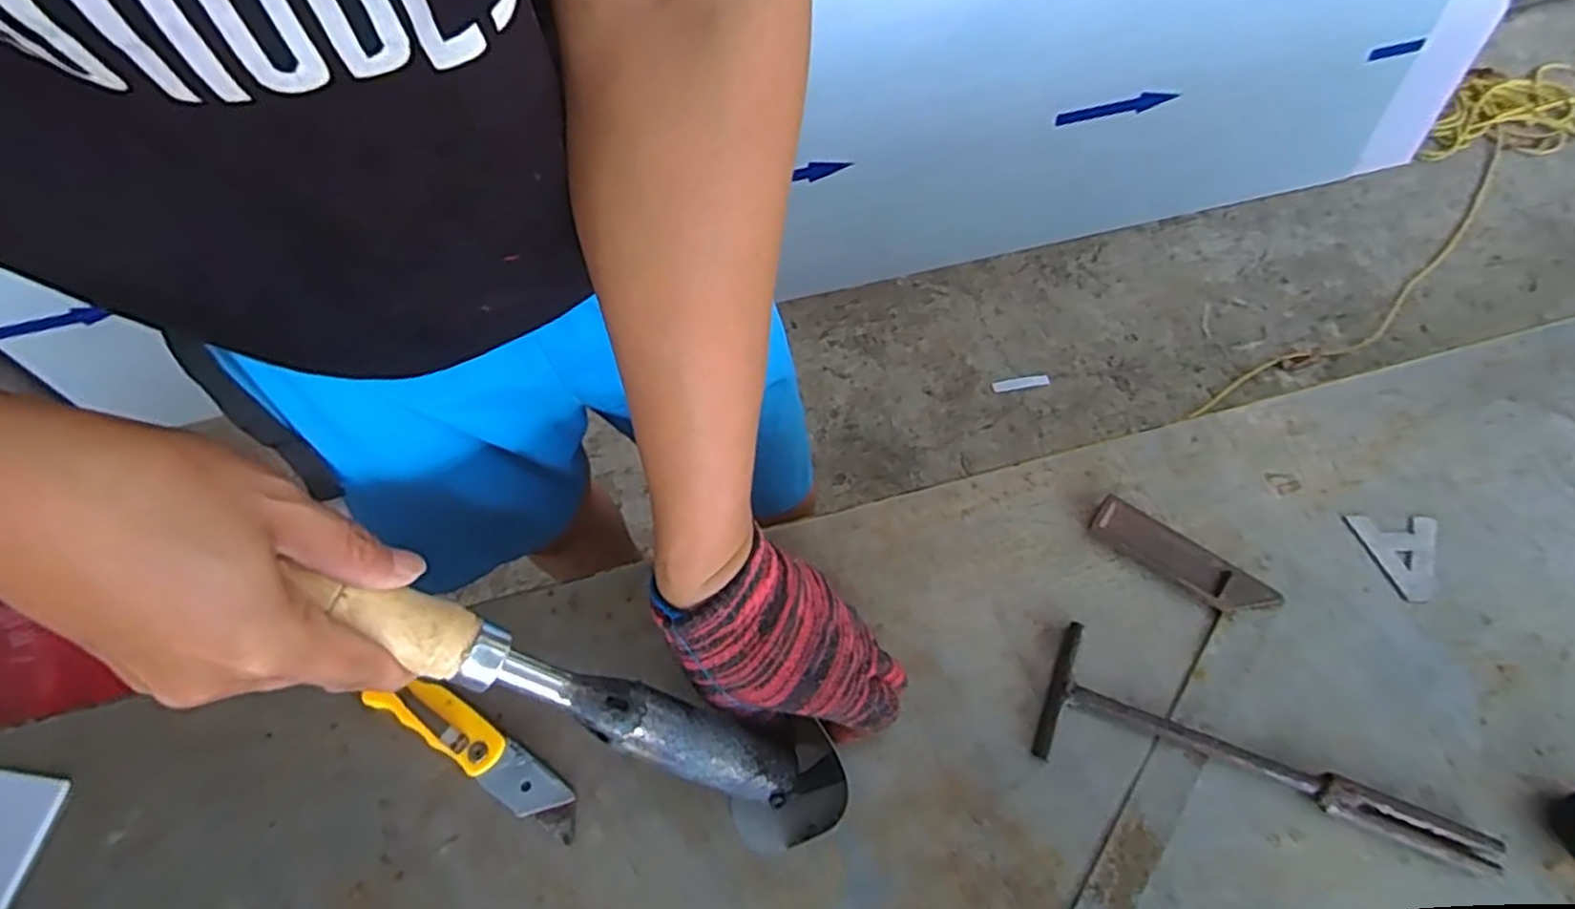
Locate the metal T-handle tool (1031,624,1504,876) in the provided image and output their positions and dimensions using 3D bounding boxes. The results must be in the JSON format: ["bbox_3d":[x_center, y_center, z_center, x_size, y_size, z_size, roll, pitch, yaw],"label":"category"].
[{"bbox_3d":[0.249,0.172,0.404,0.222,0.012,0.070,23,66,12],"label":"metal T-handle tool"}]

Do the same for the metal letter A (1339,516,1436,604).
[{"bbox_3d":[0.370,0.062,0.461,0.050,0.005,0.052,1,64,2],"label":"metal letter A"}]

